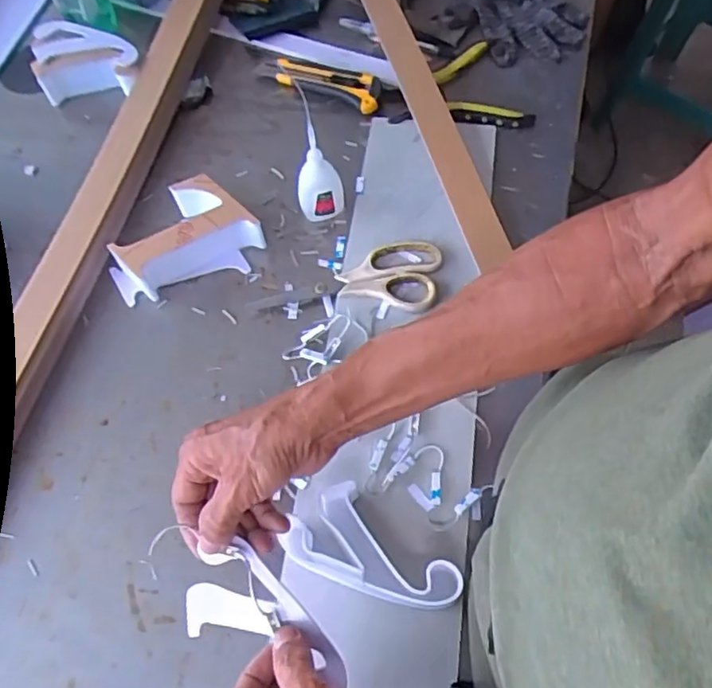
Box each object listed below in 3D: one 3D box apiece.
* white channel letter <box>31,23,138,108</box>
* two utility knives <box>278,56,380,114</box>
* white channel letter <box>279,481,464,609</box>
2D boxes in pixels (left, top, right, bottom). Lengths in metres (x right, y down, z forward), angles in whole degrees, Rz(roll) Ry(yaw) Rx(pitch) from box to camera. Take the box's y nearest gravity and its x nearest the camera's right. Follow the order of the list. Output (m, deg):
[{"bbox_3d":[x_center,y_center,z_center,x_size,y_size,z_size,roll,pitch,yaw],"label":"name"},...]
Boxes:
[{"bbox_3d":[-0.316,-0.328,0.733,0.129,0.054,0.078,2,63,5],"label":"white channel letter"},{"bbox_3d":[-0.031,-0.305,0.723,0.128,0.019,0.038,24,67,15],"label":"two utility knives"},{"bbox_3d":[0.013,0.156,0.465,0.132,0.037,0.064,24,67,16],"label":"white channel letter"}]

